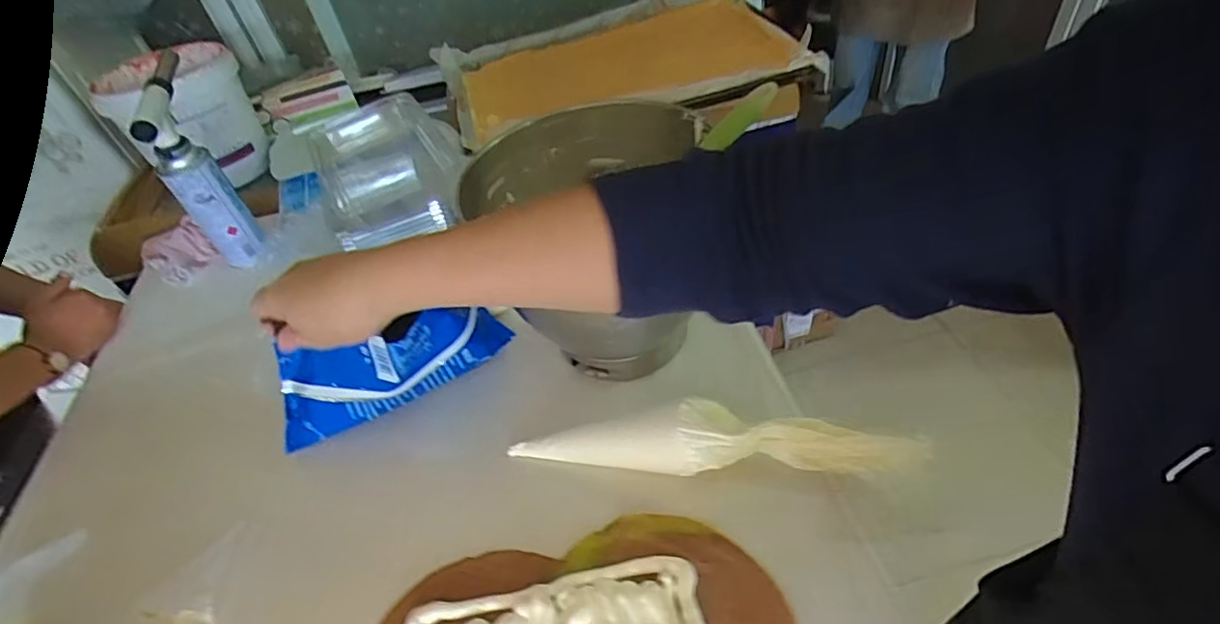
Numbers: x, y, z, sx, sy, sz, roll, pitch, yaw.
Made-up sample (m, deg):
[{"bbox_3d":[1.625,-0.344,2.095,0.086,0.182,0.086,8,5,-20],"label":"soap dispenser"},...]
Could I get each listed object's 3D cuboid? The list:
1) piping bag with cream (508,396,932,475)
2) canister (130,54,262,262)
[{"bbox_3d":[0.084,0.117,0.527,0.341,0.064,0.056,-2,45,6],"label":"piping bag with cream"},{"bbox_3d":[-0.564,-0.200,0.822,0.068,0.235,0.164,-24,47,-13],"label":"canister"}]

